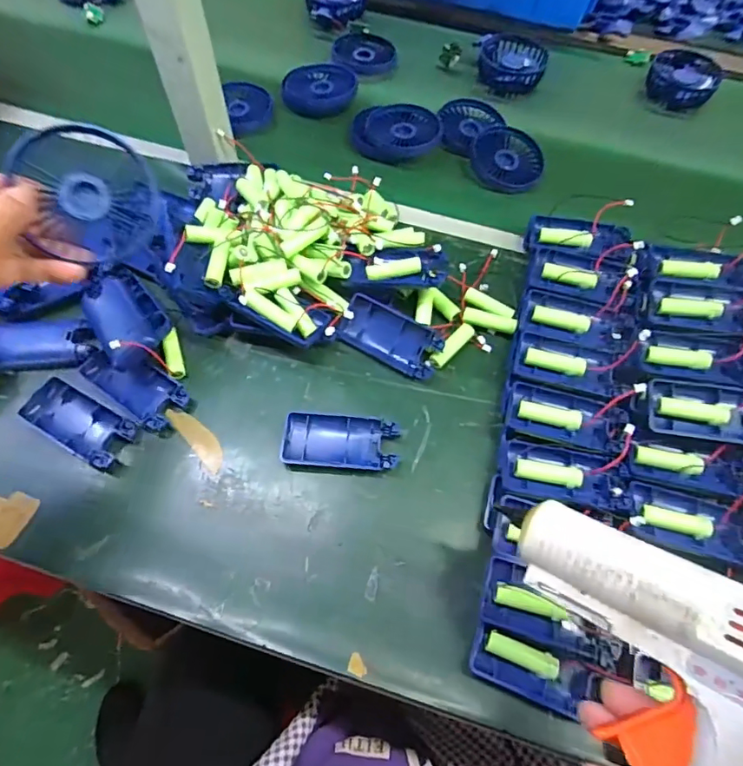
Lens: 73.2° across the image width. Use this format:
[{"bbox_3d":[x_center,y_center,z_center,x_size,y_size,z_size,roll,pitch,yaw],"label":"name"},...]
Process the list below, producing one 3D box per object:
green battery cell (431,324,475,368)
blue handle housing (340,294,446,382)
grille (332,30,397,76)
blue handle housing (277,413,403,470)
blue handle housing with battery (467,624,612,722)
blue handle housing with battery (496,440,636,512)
[{"bbox_3d":[0.074,-0.034,0.457,0.014,0.012,0.049,42,69,15],"label":"green battery cell"},{"bbox_3d":[0.016,-0.041,0.454,0.090,0.018,0.048,30,95,8],"label":"blue handle housing"},{"bbox_3d":[-0.008,-0.445,0.680,0.085,0.021,0.085,1,64,-1],"label":"grille"},{"bbox_3d":[-0.026,0.049,0.416,0.093,0.013,0.044,5,64,-1],"label":"blue handle housing"},{"bbox_3d":[0.111,0.199,0.344,0.084,0.023,0.035,18,65,5],"label":"blue handle housing with battery"},{"bbox_3d":[0.151,0.076,0.399,0.096,0.038,0.048,12,64,2],"label":"blue handle housing with battery"}]

